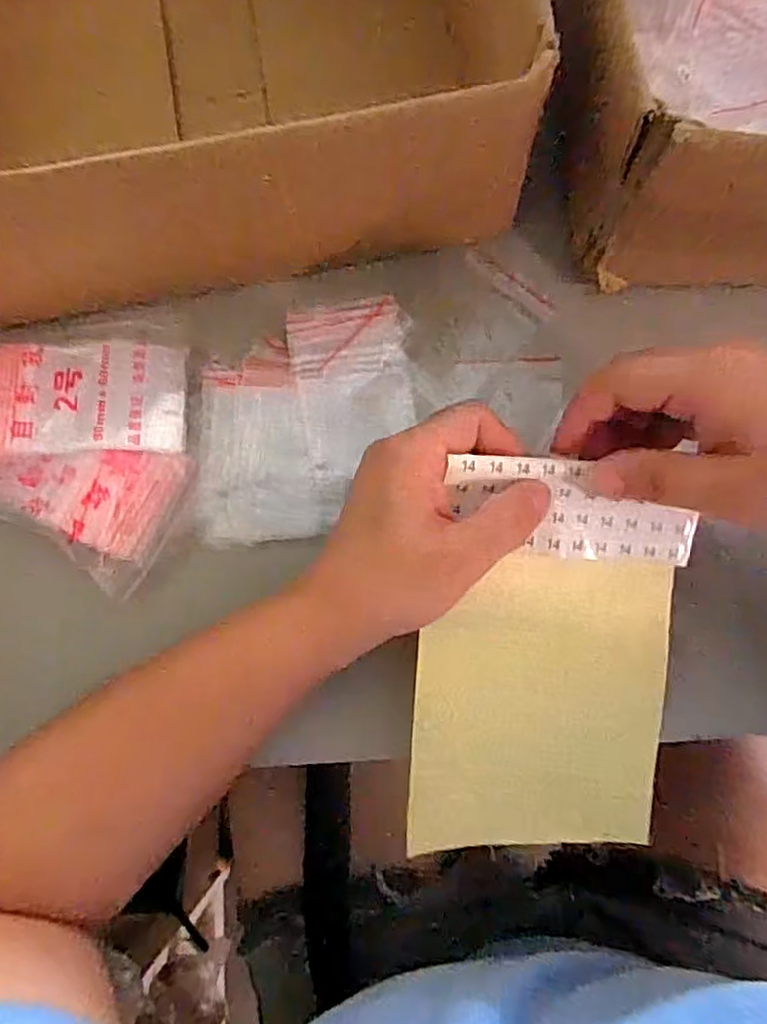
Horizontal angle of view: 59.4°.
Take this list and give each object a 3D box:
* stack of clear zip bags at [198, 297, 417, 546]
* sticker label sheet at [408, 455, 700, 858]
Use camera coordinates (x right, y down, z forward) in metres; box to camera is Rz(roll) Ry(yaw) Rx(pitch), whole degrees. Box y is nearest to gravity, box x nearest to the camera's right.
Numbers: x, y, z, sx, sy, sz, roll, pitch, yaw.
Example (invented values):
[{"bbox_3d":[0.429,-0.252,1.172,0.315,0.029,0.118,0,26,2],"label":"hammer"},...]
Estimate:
[{"bbox_3d":[-0.040,-0.051,0.364,0.115,0.009,0.128,-4,80,-1],"label":"stack of clear zip bags"},{"bbox_3d":[0.078,0.071,0.314,0.121,0.019,0.189,3,104,-9],"label":"sticker label sheet"}]

